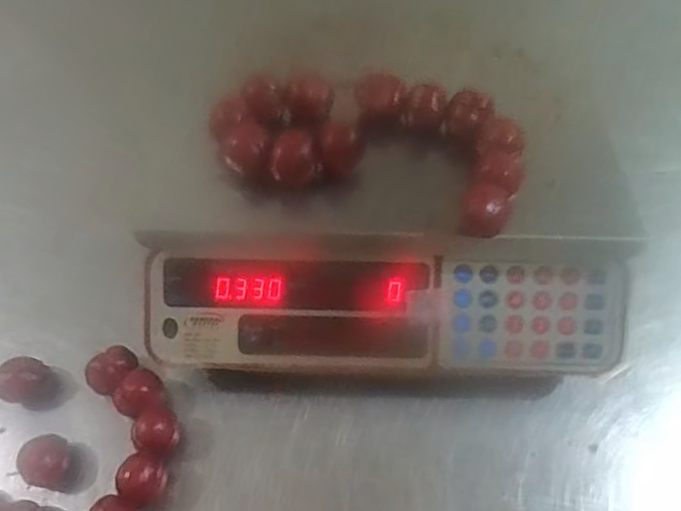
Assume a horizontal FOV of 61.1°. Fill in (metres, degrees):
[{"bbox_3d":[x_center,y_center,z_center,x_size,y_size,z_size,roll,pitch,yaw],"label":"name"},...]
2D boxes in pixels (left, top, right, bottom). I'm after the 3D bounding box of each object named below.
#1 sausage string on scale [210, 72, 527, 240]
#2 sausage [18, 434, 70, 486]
[{"bbox_3d":[0.021,-0.088,0.420,0.219,0.034,0.109,18,61,10],"label":"sausage string on scale"},{"bbox_3d":[-0.211,0.148,0.414,0.026,0.032,0.033,9,58,6],"label":"sausage"}]

